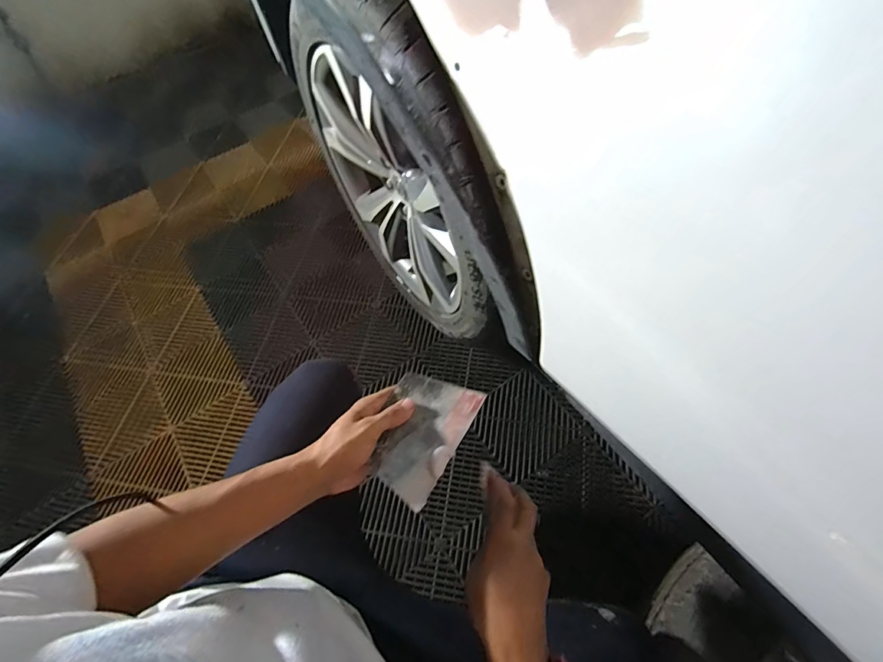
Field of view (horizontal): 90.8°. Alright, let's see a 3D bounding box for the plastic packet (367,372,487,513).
[{"bbox_3d":[-0.026,0.112,0.492,0.096,0.012,0.140,25,63,18],"label":"plastic packet"}]

